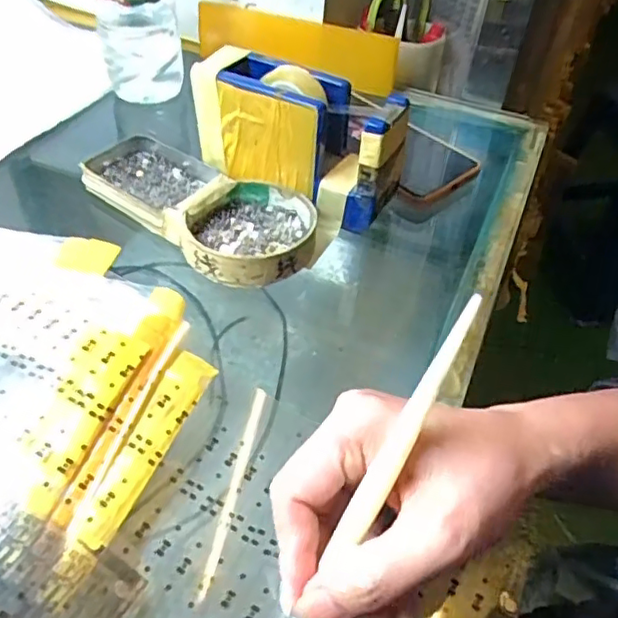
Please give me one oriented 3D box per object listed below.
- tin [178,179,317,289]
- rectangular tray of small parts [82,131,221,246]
[{"bbox_3d":[-0.037,-0.049,0.392,0.080,0.021,0.081,2,46,-2],"label":"tin"},{"bbox_3d":[-0.108,-0.088,0.423,0.100,0.018,0.067,30,51,22],"label":"rectangular tray of small parts"}]

